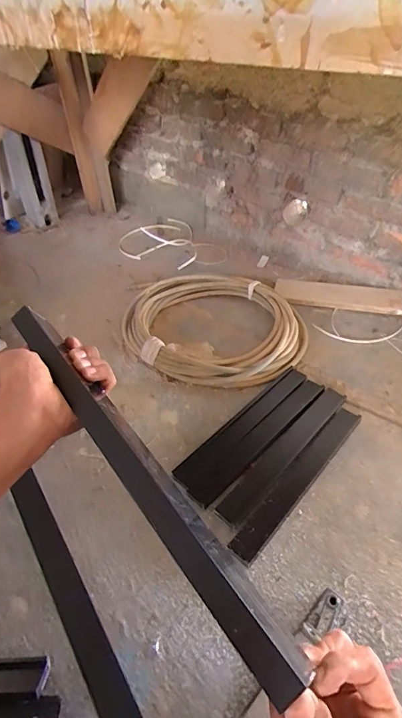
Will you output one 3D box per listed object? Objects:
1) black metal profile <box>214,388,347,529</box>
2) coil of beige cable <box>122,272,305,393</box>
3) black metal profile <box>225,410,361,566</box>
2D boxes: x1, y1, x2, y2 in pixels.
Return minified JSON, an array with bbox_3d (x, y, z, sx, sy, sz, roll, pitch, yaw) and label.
[{"bbox_3d":[0.164,0.174,0.796,0.050,0.015,0.372,30,52,31],"label":"black metal profile"},{"bbox_3d":[0.031,-0.089,1.091,0.421,0.051,0.452,-2,42,2],"label":"coil of beige cable"},{"bbox_3d":[0.188,0.220,0.773,0.051,0.016,0.387,30,52,31],"label":"black metal profile"}]

